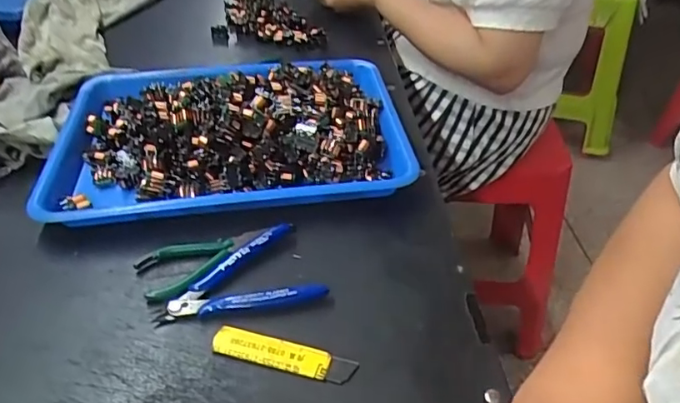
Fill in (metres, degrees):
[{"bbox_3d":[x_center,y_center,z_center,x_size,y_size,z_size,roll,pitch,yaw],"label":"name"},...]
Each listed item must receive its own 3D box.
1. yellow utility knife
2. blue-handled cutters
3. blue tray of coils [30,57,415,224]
[{"bbox_3d":[-0.038,0.101,0.365,0.096,0.007,0.021,10,39,13],"label":"yellow utility knife"},{"bbox_3d":[-0.078,0.055,0.416,0.117,0.016,0.074,-10,39,-12],"label":"blue-handled cutters"},{"bbox_3d":[-0.105,-0.076,0.541,0.330,0.076,0.237,-4,38,-4],"label":"blue tray of coils"}]

